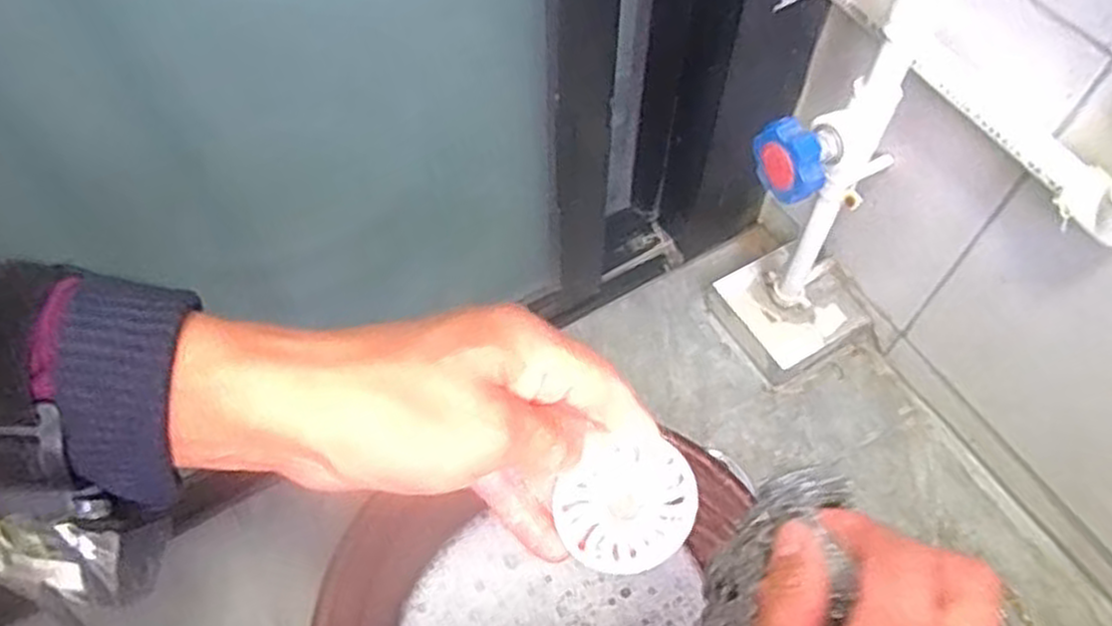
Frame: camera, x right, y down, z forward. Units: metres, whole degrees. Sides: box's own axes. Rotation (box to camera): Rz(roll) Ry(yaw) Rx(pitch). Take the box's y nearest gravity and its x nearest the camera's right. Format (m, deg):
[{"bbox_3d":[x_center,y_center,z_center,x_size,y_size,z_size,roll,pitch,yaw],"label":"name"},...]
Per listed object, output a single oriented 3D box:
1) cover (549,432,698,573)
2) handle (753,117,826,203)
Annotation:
[{"bbox_3d":[0.030,0.079,0.322,0.056,0.004,0.056,0,95,-5],"label":"cover"},{"bbox_3d":[0.152,-0.099,0.515,0.024,0.043,0.049,-21,62,-11],"label":"handle"}]

